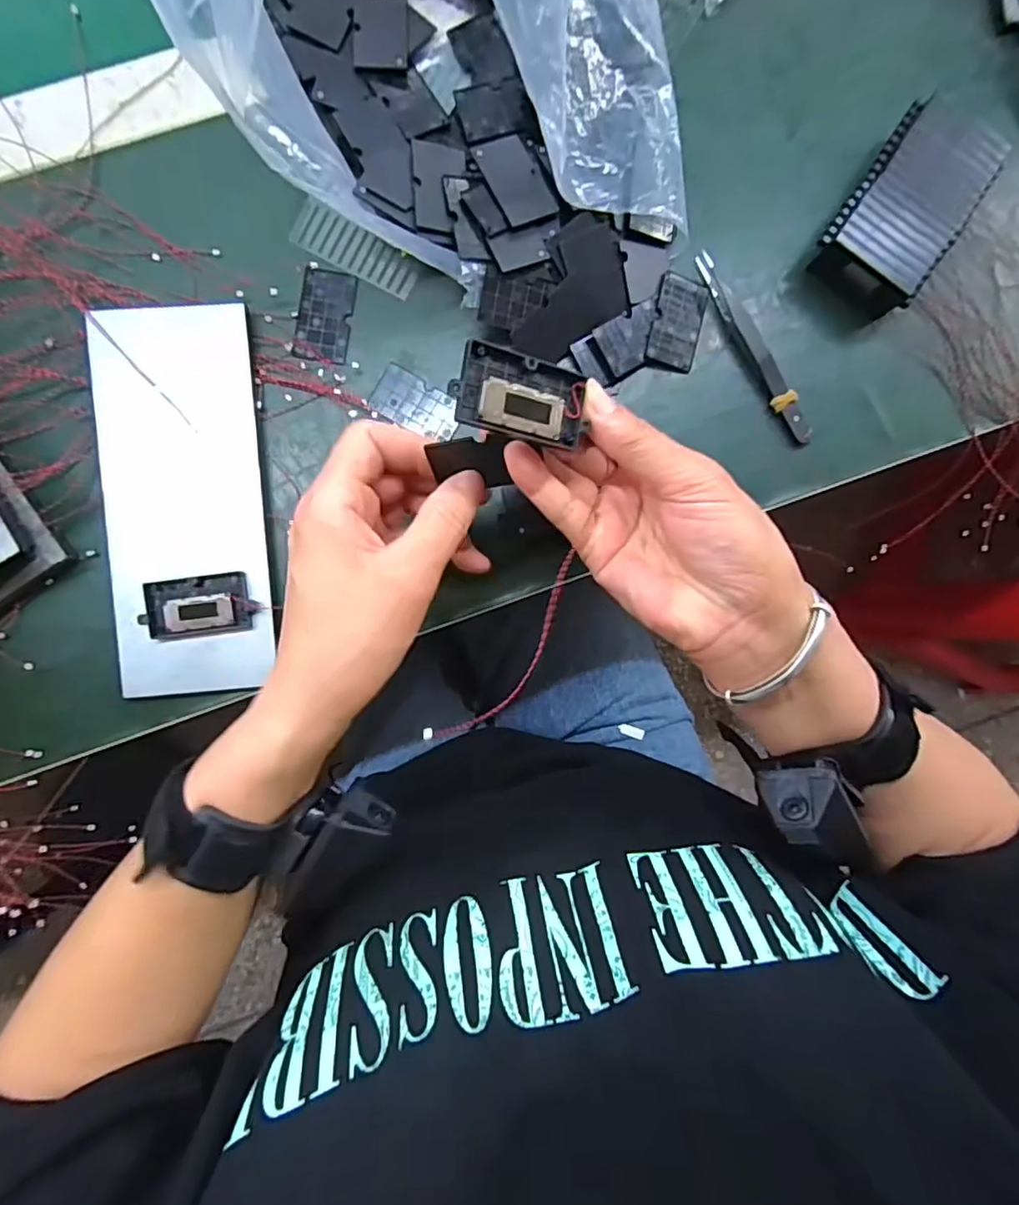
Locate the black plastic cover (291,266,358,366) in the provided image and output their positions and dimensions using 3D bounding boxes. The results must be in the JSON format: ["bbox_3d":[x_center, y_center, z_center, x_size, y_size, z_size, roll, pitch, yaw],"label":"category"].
[{"bbox_3d":[-0.100,-0.156,0.318,0.028,0.004,0.050,8,89,-3],"label":"black plastic cover"}]

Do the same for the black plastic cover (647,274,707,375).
[{"bbox_3d":[0.094,-0.156,0.326,0.027,0.004,0.050,14,89,-3],"label":"black plastic cover"}]

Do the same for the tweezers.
[{"bbox_3d":[0.137,-0.142,0.327,0.014,0.007,0.118,-29,91,-3],"label":"tweezers"}]

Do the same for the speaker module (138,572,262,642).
[{"bbox_3d":[-0.162,0.002,0.307,0.055,0.007,0.031,-7,90,-3],"label":"speaker module"}]

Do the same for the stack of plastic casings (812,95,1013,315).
[{"bbox_3d":[0.218,-0.219,0.321,0.057,0.031,0.107,35,88,-2],"label":"stack of plastic casings"}]

